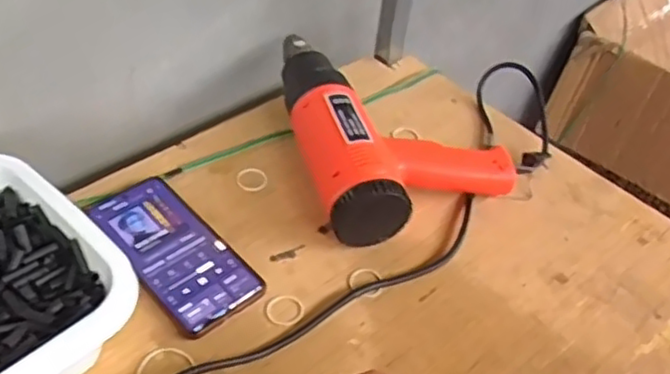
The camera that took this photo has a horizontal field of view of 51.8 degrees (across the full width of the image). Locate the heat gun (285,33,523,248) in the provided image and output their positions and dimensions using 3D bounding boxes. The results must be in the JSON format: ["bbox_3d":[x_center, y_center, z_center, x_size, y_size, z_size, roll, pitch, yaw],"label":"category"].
[{"bbox_3d":[0.047,-0.069,0.680,0.184,0.073,0.269,-10,46,-16],"label":"heat gun"}]

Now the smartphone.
[{"bbox_3d":[-0.134,0.053,0.577,0.075,0.013,0.160,-30,55,-32],"label":"smartphone"}]

